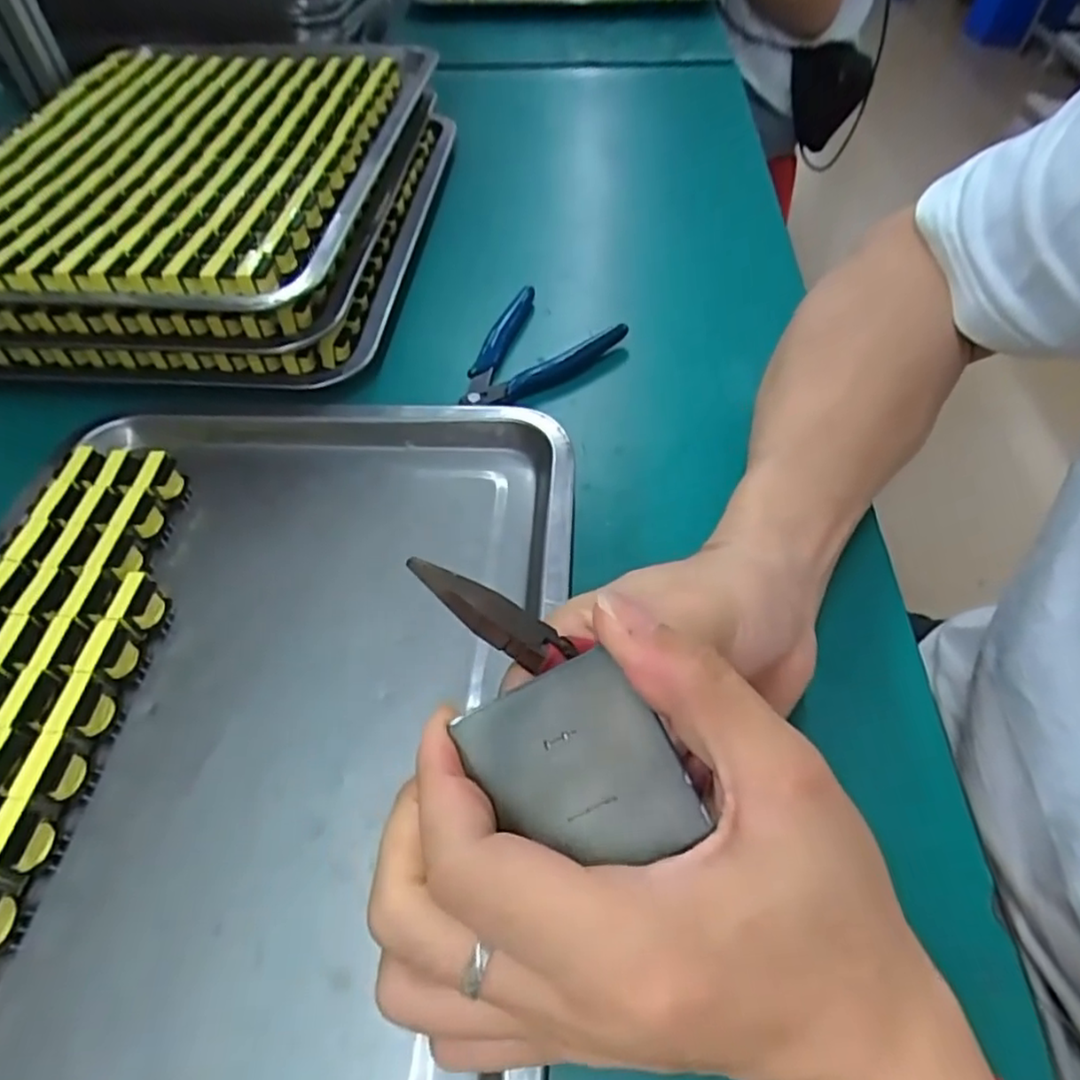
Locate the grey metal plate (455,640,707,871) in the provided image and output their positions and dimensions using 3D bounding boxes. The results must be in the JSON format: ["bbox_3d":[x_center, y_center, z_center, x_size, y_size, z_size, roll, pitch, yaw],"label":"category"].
[{"bbox_3d":[0.008,0.055,0.156,0.045,0.004,0.047,-28,70,1],"label":"grey metal plate"}]

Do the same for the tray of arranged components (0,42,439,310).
[{"bbox_3d":[-0.239,-0.276,0.452,0.267,0.023,0.367,3,52,2],"label":"tray of arranged components"}]

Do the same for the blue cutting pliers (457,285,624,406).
[{"bbox_3d":[-0.010,-0.114,0.407,0.081,0.020,0.109,31,58,22],"label":"blue cutting pliers"}]

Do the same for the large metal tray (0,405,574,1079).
[{"bbox_3d":[-0.129,0.081,0.255,0.264,0.028,0.365,3,52,3],"label":"large metal tray"}]

